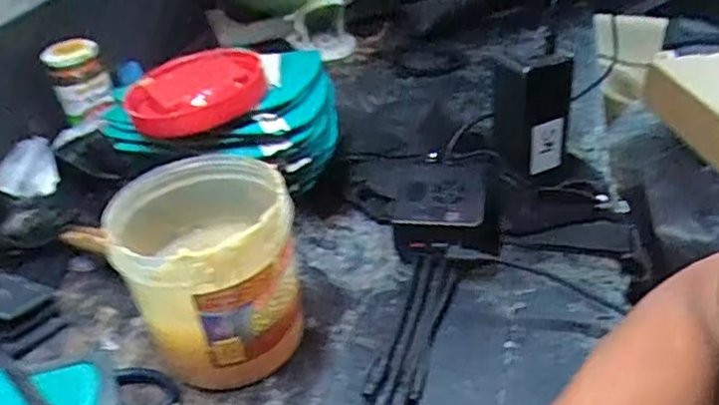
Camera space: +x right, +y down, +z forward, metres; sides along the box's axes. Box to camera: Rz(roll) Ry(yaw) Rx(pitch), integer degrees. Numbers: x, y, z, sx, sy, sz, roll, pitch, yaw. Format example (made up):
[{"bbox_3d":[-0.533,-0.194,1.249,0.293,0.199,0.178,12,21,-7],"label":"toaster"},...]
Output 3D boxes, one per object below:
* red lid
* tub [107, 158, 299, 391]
[{"bbox_3d":[-0.138,-0.094,0.551,0.116,0.035,0.084,-17,37,-17],"label":"red lid"},{"bbox_3d":[-0.105,0.051,0.467,0.114,0.133,0.119,-3,35,2],"label":"tub"}]

